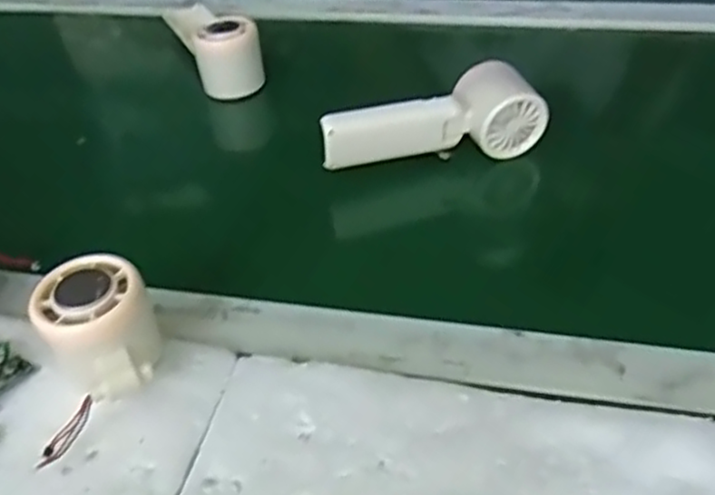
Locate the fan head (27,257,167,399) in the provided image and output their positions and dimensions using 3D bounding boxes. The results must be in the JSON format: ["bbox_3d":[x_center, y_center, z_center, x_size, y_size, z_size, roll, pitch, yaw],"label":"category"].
[{"bbox_3d":[-0.131,0.048,0.377,0.053,0.061,0.066,-22,45,-17],"label":"fan head"}]

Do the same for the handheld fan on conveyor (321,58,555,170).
[{"bbox_3d":[0.053,-0.095,0.536,0.163,0.047,0.049,-15,44,-9],"label":"handheld fan on conveyor"}]

